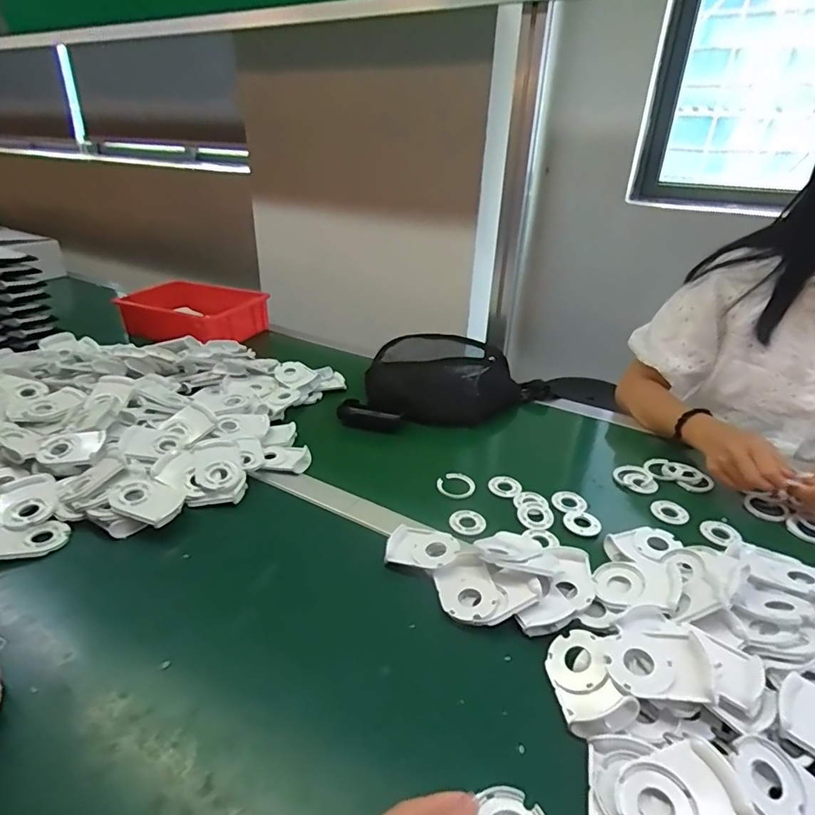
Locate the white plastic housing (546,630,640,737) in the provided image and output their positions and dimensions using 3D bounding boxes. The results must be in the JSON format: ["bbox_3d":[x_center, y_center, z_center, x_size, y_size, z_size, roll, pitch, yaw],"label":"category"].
[{"bbox_3d":[0.156,0.239,0.446,0.056,0.018,0.087,-29,31,8],"label":"white plastic housing"}]

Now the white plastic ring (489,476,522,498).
[{"bbox_3d":[0.141,0.111,0.727,0.047,0.006,0.042,-21,36,-37],"label":"white plastic ring"}]

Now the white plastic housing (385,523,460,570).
[{"bbox_3d":[0.018,0.161,0.594,0.082,0.011,0.064,6,28,8],"label":"white plastic housing"}]

